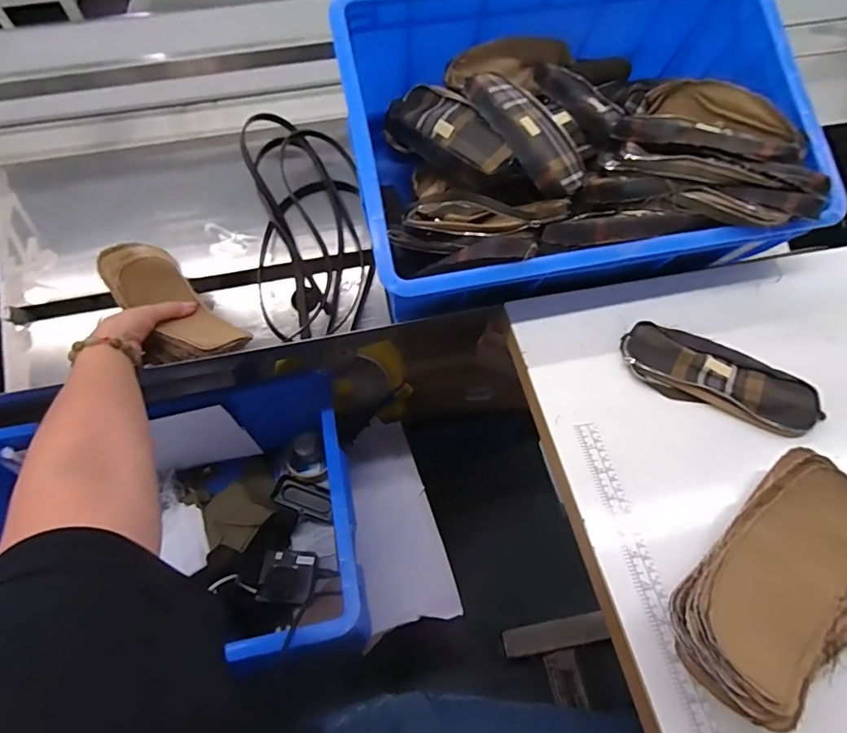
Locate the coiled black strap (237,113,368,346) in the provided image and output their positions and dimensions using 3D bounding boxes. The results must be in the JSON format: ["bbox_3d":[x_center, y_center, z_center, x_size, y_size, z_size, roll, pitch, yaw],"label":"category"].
[{"bbox_3d":[-0.172,-0.208,0.675,0.155,0.060,0.301,-8,89,-3],"label":"coiled black strap"}]

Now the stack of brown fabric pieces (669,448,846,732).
[{"bbox_3d":[0.274,0.167,0.351,0.198,0.054,0.110,-36,62,-20],"label":"stack of brown fabric pieces"}]

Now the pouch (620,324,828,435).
[{"bbox_3d":[0.305,0.005,0.487,0.185,0.019,0.081,24,60,17],"label":"pouch"}]

